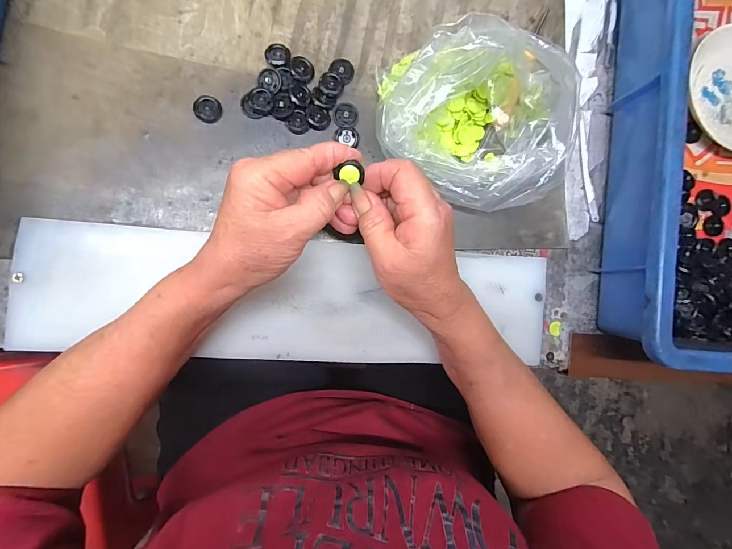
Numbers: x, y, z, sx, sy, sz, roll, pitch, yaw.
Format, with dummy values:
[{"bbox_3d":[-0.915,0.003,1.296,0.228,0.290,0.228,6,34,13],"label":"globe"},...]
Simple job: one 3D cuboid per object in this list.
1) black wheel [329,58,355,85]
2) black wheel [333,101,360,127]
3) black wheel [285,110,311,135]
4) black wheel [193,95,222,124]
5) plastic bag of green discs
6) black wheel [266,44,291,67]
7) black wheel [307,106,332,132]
[{"bbox_3d":[-0.018,-0.167,0.304,0.019,0.008,0.018,0,90,-8],"label":"black wheel"},{"bbox_3d":[-0.016,-0.131,0.306,0.021,0.005,0.021,0,90,-8],"label":"black wheel"},{"bbox_3d":[-0.054,-0.120,0.298,0.017,0.005,0.017,0,90,-8],"label":"black wheel"},{"bbox_3d":[-0.122,-0.128,0.288,0.020,0.006,0.019,0,90,-8],"label":"black wheel"},{"bbox_3d":[0.082,-0.108,0.278,0.145,0.084,0.110,-2,90,-8],"label":"plastic bag of green discs"},{"bbox_3d":[-0.070,-0.174,0.297,0.019,0.006,0.018,0,90,-8],"label":"black wheel"},{"bbox_3d":[-0.038,-0.126,0.300,0.019,0.005,0.018,-8,91,-8],"label":"black wheel"}]

